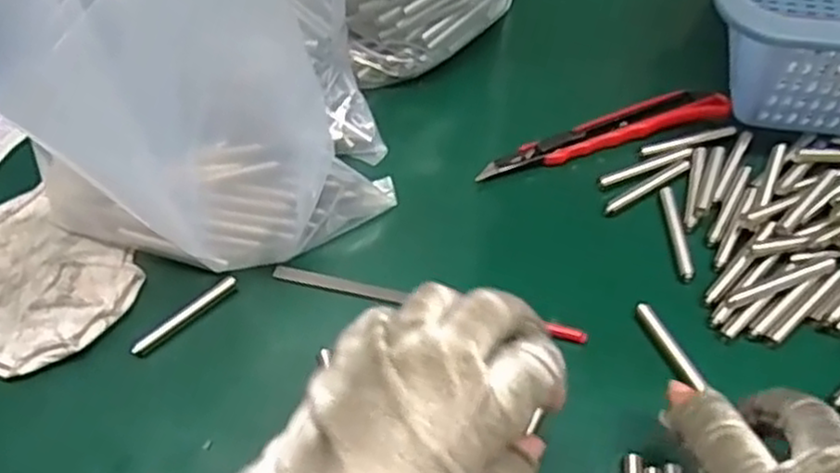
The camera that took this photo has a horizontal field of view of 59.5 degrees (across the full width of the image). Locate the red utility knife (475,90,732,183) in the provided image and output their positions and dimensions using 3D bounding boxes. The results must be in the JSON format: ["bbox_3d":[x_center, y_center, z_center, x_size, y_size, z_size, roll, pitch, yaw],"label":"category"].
[{"bbox_3d":[0.105,-0.059,0.422,0.149,0.008,0.023,-16,55,-11],"label":"red utility knife"}]

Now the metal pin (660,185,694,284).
[{"bbox_3d":[0.133,-0.003,0.382,0.008,0.005,0.058,-2,55,3],"label":"metal pin"}]

